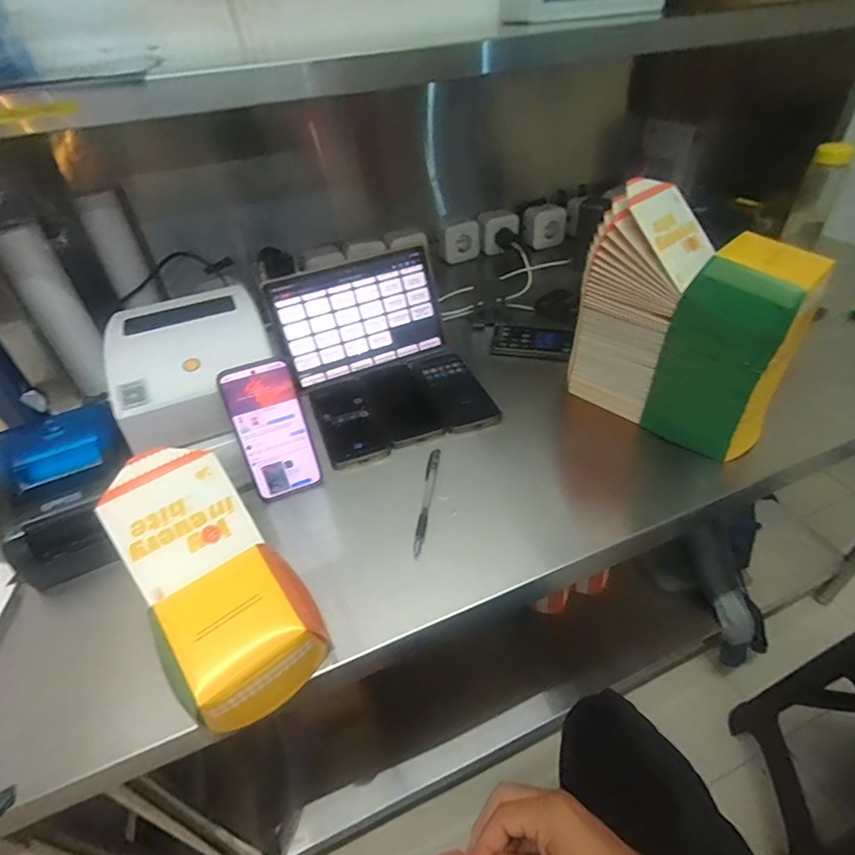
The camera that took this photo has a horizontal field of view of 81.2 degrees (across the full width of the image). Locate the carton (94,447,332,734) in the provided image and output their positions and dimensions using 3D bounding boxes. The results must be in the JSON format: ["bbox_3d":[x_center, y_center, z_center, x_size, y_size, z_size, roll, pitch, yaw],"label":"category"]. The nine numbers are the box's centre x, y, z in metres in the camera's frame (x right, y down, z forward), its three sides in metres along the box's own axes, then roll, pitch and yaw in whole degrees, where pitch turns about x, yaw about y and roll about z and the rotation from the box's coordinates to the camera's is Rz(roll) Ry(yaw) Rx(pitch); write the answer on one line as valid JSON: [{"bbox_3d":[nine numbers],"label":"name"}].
[{"bbox_3d":[-0.190,0.127,0.442,0.114,0.064,0.246,-30,66,-26],"label":"carton"}]

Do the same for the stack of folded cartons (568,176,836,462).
[{"bbox_3d":[0.302,-0.128,0.602,0.110,0.252,0.237,-34,48,-29],"label":"stack of folded cartons"}]

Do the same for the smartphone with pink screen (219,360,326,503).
[{"bbox_3d":[-0.174,0.007,0.565,0.077,0.165,0.006,-19,28,-13],"label":"smartphone with pink screen"}]

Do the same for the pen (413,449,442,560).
[{"bbox_3d":[-0.001,0.080,0.577,0.013,0.015,0.160,3,41,9],"label":"pen"}]

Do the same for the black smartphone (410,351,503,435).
[{"bbox_3d":[0.036,-0.064,0.736,0.082,0.004,0.189,-16,42,-12],"label":"black smartphone"}]

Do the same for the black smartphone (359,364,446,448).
[{"bbox_3d":[-0.042,-0.039,0.718,0.079,0.011,0.170,-18,50,-14],"label":"black smartphone"}]

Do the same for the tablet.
[{"bbox_3d":[-0.099,-0.170,0.760,0.249,0.163,0.010,-20,21,-16],"label":"tablet"}]

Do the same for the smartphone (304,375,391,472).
[{"bbox_3d":[-0.112,-0.011,0.695,0.082,0.012,0.170,-20,51,-13],"label":"smartphone"}]

